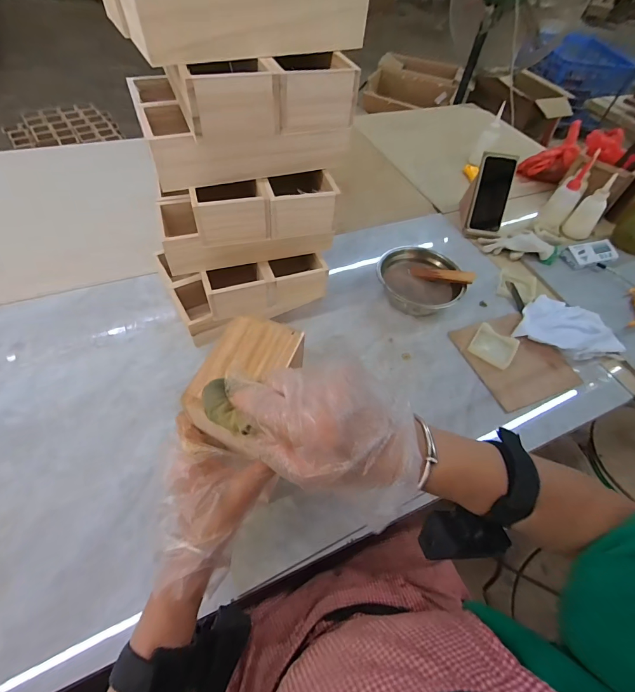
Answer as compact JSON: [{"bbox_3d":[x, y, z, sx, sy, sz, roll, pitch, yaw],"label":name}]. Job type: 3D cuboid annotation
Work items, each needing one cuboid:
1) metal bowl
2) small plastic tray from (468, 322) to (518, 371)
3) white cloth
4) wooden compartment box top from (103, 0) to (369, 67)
[{"bbox_3d":[0.203,-0.122,0.718,0.166,0.069,0.166,3,53,-4],"label":"metal bowl"},{"bbox_3d":[0.330,0.002,0.663,0.076,0.012,0.082,33,57,17],"label":"small plastic tray"},{"bbox_3d":[0.494,-0.037,0.696,0.178,0.020,0.140,24,55,11],"label":"white cloth"},{"bbox_3d":[-0.101,-0.422,0.435,0.262,0.073,0.187,-23,59,-21],"label":"wooden compartment box top"}]

